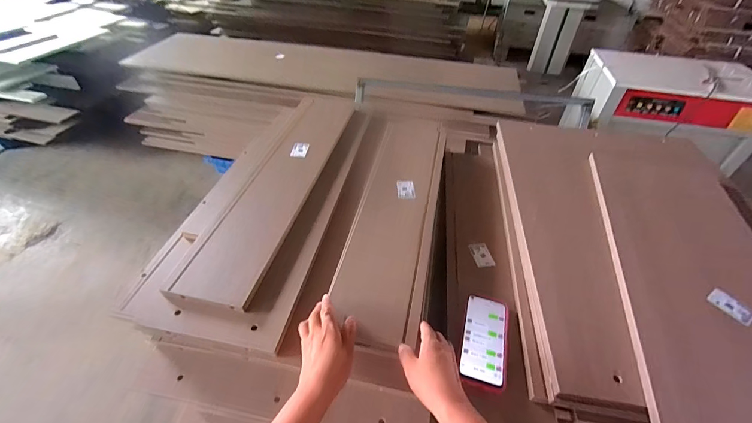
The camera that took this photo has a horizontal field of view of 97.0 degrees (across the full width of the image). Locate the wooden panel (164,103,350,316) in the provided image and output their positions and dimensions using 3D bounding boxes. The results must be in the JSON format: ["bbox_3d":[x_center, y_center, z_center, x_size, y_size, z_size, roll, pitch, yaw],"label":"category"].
[{"bbox_3d":[-0.230,-0.100,0.842,0.165,0.022,0.735,9,44,7],"label":"wooden panel"}]

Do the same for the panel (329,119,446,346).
[{"bbox_3d":[0.058,-0.035,0.796,0.173,0.033,0.728,9,43,7],"label":"panel"}]

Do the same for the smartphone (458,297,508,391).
[{"bbox_3d":[0.192,0.222,0.586,0.076,0.009,0.159,13,45,11],"label":"smartphone"}]

